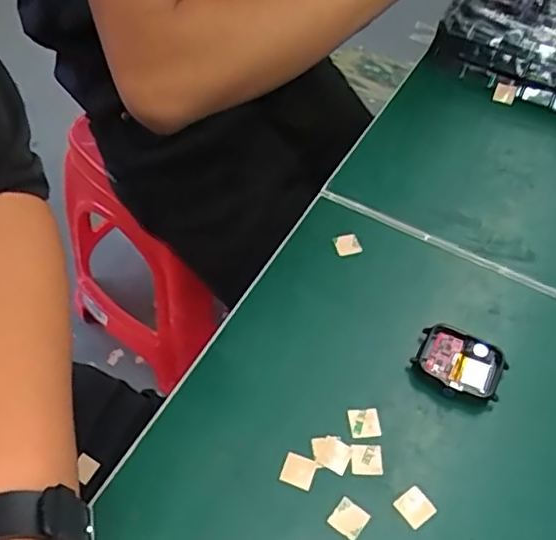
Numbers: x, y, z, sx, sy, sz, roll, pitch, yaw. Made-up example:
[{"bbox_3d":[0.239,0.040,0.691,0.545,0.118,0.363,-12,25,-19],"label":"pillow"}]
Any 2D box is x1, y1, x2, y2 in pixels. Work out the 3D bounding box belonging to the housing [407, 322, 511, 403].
[{"bbox_3d":[0.100,0.053,0.341,0.047,0.013,0.037,27,55,15],"label":"housing"}]

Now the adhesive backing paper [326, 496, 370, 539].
[{"bbox_3d":[0.033,0.117,0.291,0.015,0.004,0.016,33,56,20],"label":"adhesive backing paper"}]

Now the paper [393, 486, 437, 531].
[{"bbox_3d":[0.066,0.114,0.297,0.015,0.004,0.016,-37,74,-19],"label":"paper"}]

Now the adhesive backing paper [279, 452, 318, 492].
[{"bbox_3d":[0.010,0.099,0.303,0.016,0.004,0.015,22,57,8],"label":"adhesive backing paper"}]

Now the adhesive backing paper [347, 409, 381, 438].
[{"bbox_3d":[0.045,0.080,0.322,0.016,0.004,0.015,-5,62,-6],"label":"adhesive backing paper"}]

